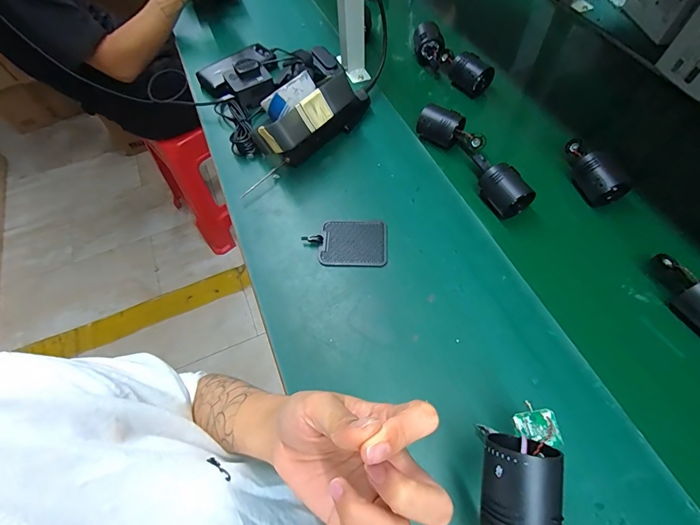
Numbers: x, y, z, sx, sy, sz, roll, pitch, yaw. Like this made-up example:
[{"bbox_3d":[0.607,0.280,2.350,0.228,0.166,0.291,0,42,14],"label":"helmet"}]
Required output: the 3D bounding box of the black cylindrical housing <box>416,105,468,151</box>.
[{"bbox_3d":[0.154,-0.231,0.614,0.069,0.051,0.042,25,61,20],"label":"black cylindrical housing"}]

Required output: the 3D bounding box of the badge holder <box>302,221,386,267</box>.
[{"bbox_3d":[-0.003,-0.030,0.523,0.113,0.011,0.078,1,61,3],"label":"badge holder"}]

